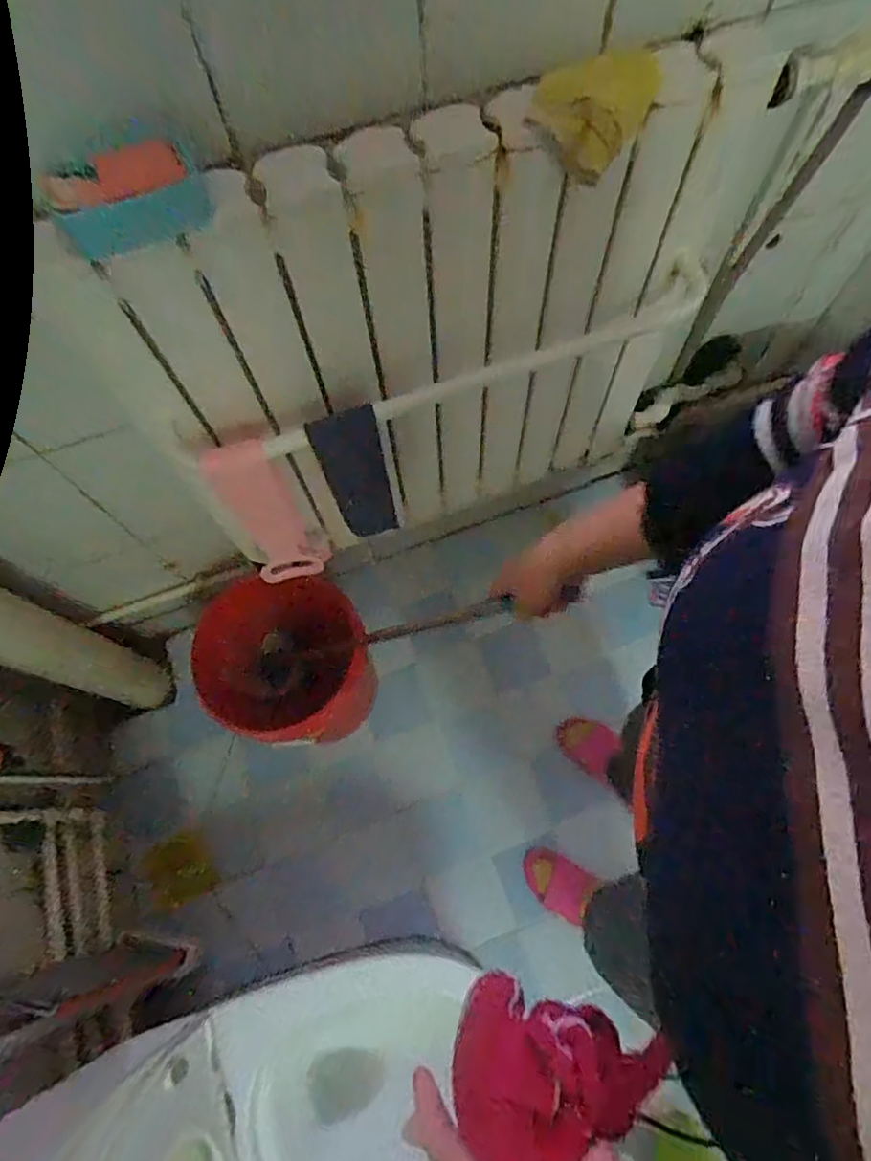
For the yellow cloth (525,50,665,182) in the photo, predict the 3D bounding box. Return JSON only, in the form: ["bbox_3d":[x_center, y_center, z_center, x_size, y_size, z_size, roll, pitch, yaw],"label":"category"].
[{"bbox_3d":[0.165,-0.478,0.608,0.154,0.103,0.046,-31,70,-9],"label":"yellow cloth"}]

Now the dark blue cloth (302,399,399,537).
[{"bbox_3d":[-0.106,-0.147,0.818,0.089,0.197,0.015,-22,42,-6],"label":"dark blue cloth"}]

